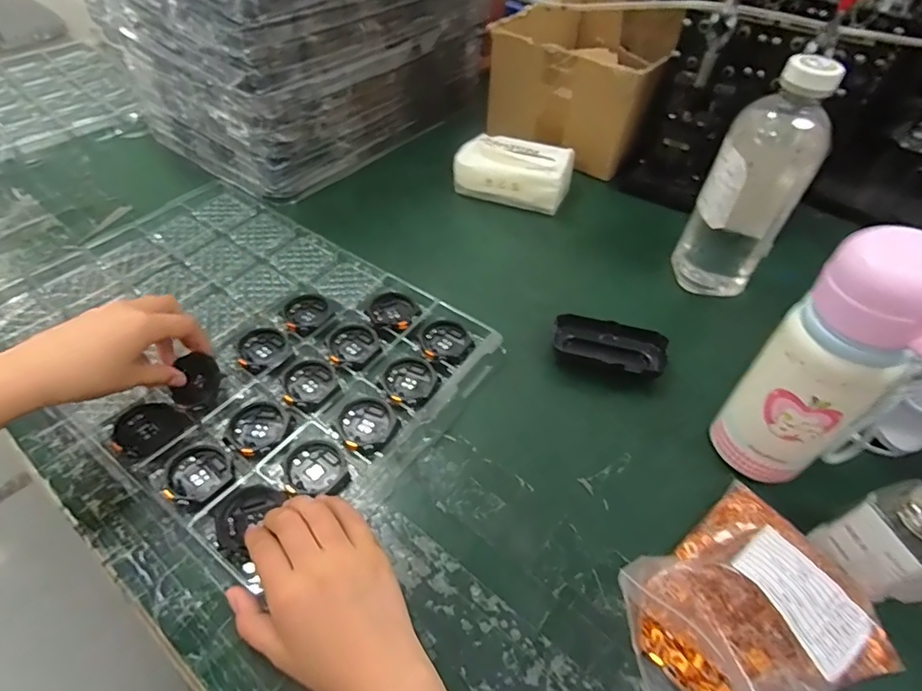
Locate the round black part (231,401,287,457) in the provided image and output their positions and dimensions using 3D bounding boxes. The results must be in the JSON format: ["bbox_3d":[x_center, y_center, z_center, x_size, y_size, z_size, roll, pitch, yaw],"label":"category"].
[{"bbox_3d":[-0.171,0.070,0.434,0.045,0.004,0.049,2,50,-2],"label":"round black part"}]

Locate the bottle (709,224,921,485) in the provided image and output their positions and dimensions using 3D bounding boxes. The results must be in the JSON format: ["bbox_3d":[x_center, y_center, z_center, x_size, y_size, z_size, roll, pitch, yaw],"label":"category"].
[{"bbox_3d":[0.256,0.025,0.362,0.057,0.210,0.087,-34,59,-27],"label":"bottle"}]

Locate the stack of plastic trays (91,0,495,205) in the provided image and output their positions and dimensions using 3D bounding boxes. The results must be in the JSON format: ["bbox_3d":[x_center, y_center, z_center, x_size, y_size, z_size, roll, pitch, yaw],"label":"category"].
[{"bbox_3d":[-0.200,-0.460,0.706,0.324,0.278,0.441,29,54,20],"label":"stack of plastic trays"}]

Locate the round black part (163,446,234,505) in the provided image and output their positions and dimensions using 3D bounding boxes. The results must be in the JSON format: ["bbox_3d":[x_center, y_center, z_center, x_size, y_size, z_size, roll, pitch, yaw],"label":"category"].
[{"bbox_3d":[-0.207,0.101,0.402,0.048,0.008,0.050,2,50,-2],"label":"round black part"}]

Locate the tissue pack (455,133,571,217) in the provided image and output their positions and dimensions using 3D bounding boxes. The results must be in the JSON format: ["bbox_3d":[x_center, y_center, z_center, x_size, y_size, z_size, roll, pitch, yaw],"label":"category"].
[{"bbox_3d":[0.071,-0.229,0.685,0.147,0.060,0.082,15,51,10],"label":"tissue pack"}]

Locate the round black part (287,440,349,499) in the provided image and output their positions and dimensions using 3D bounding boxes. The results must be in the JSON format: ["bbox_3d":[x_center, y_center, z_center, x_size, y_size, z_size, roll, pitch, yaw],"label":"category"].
[{"bbox_3d":[-0.116,0.098,0.411,0.045,0.010,0.052,-16,53,-16],"label":"round black part"}]

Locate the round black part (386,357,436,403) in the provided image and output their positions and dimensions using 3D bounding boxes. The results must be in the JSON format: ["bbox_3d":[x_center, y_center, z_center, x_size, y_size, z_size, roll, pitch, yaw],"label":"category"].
[{"bbox_3d":[-0.045,0.033,0.473,0.043,0.011,0.050,-15,52,-15],"label":"round black part"}]

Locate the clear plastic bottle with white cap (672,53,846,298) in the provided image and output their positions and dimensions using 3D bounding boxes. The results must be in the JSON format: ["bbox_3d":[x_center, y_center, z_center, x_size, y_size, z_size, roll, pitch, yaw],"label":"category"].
[{"bbox_3d":[0.284,-0.147,0.510,0.086,0.237,0.067,29,54,20],"label":"clear plastic bottle with white cap"}]

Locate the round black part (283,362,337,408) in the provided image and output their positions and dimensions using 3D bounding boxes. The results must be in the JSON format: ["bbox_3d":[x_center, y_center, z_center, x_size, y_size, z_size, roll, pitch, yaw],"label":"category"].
[{"bbox_3d":[-0.138,0.036,0.469,0.044,0.009,0.050,10,50,5],"label":"round black part"}]

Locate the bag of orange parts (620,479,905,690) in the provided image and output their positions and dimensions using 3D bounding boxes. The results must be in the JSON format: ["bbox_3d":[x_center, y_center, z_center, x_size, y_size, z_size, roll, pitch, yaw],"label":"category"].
[{"bbox_3d":[0.188,0.181,0.337,0.177,0.049,0.138,-22,55,-20],"label":"bag of orange parts"}]

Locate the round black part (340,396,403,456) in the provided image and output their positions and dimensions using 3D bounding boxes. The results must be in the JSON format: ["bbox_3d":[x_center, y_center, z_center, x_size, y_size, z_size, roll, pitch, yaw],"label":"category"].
[{"bbox_3d":[-0.079,0.067,0.438,0.047,0.012,0.053,-20,54,-19],"label":"round black part"}]

